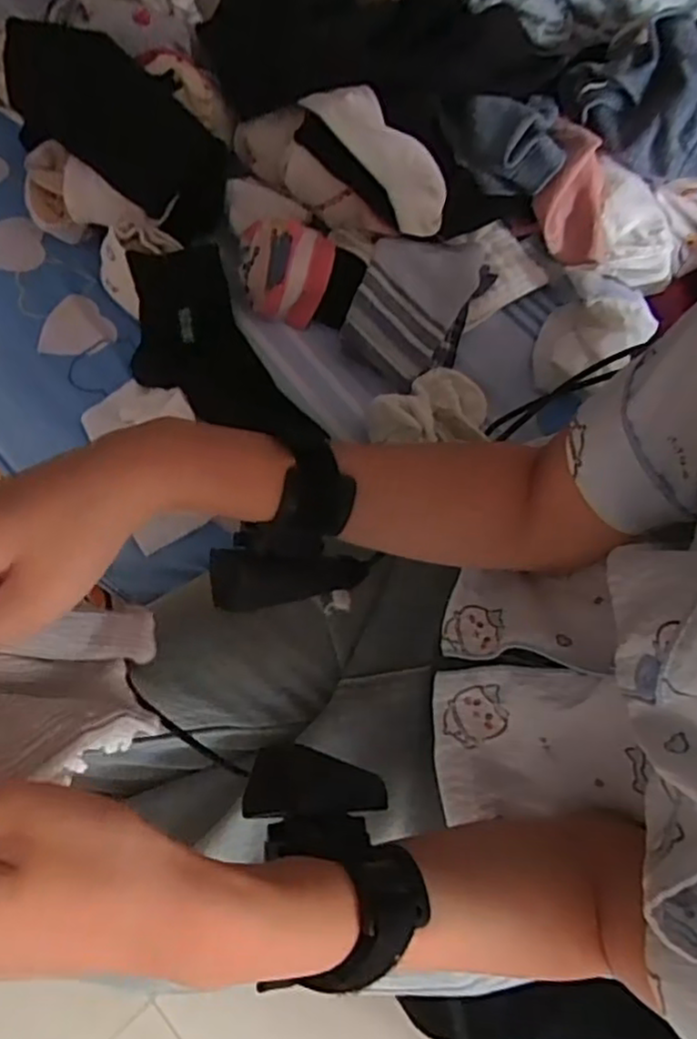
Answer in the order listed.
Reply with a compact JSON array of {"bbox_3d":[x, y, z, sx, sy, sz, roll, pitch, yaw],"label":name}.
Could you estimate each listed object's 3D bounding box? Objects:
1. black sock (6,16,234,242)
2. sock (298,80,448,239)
[{"bbox_3d":[-0.183,-0.312,0.551,0.170,0.111,0.070,28,76,6],"label":"black sock"},{"bbox_3d":[0.026,-0.278,0.519,0.132,0.051,0.042,42,76,-19],"label":"sock"}]

